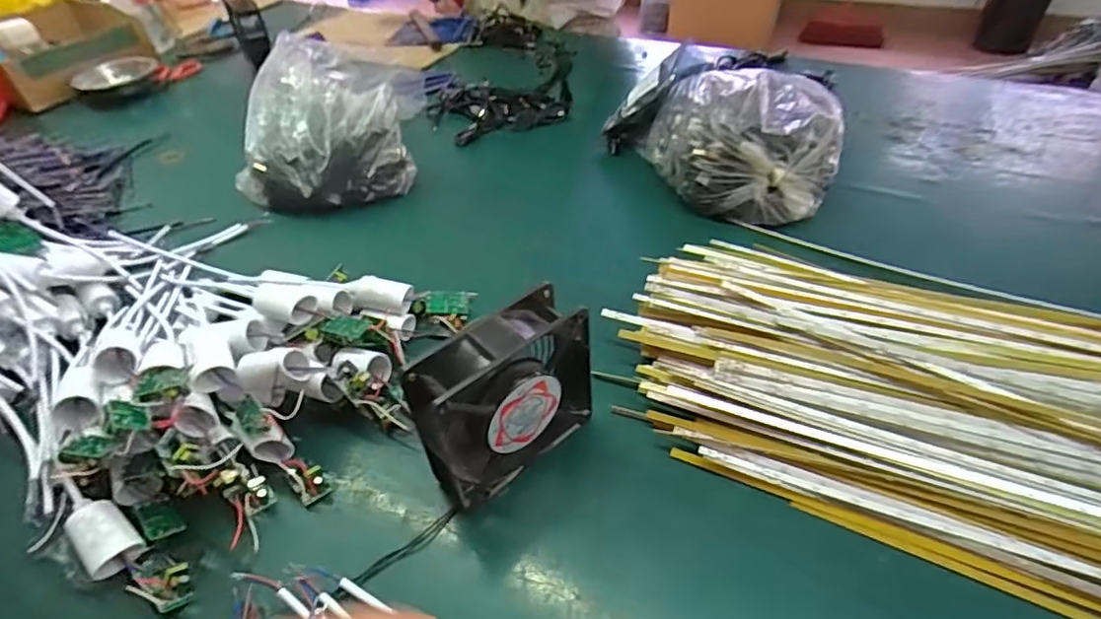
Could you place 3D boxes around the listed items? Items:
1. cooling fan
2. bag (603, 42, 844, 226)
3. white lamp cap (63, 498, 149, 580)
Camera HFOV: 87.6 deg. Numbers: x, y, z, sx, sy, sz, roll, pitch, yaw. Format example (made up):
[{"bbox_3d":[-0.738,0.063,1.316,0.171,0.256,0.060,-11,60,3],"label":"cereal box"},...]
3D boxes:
[{"bbox_3d":[-0.030,0.058,0.384,0.123,0.113,0.042,-33,50,-27],"label":"cooling fan"},{"bbox_3d":[0.212,-0.204,0.670,0.191,0.115,0.265,-19,45,-15],"label":"bag"},{"bbox_3d":[-0.296,0.151,0.379,0.045,0.031,0.032,24,50,27],"label":"white lamp cap"}]

